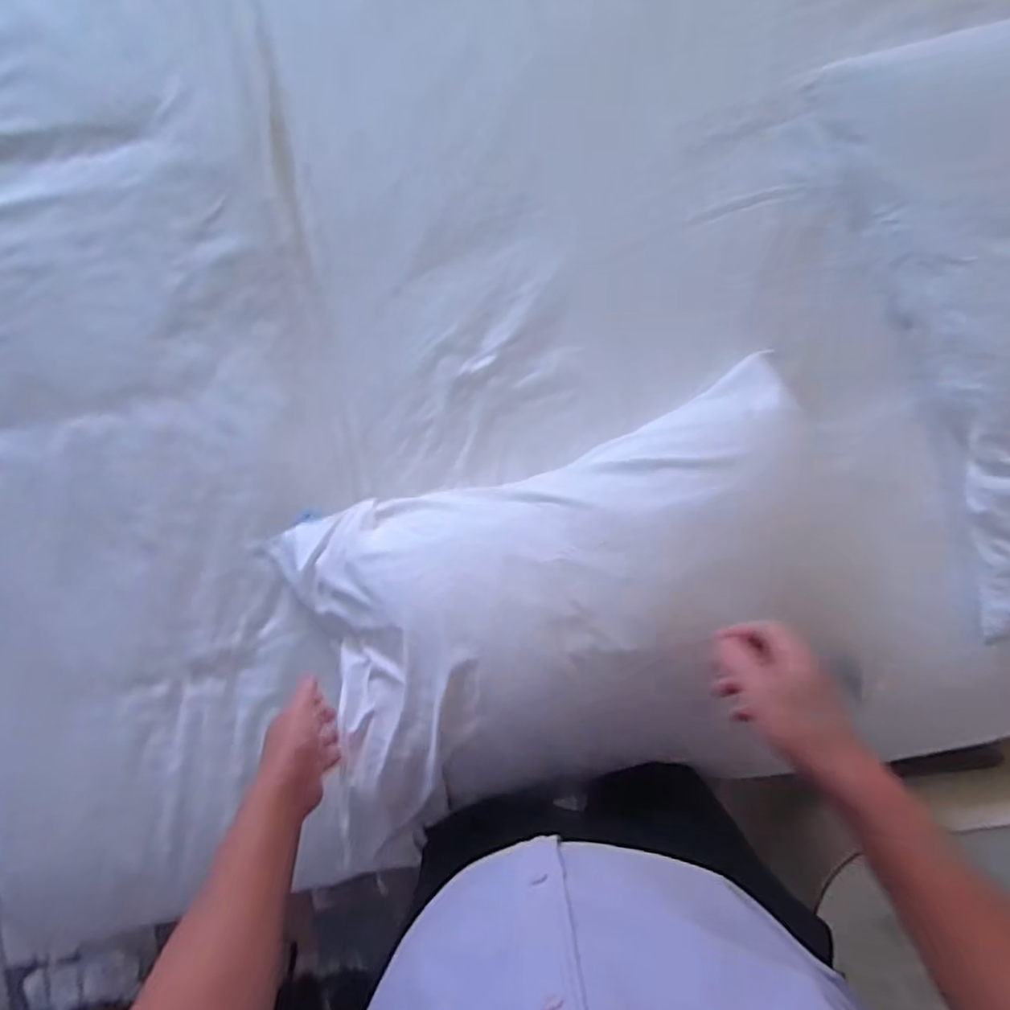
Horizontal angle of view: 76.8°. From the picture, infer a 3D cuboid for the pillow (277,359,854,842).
[{"bbox_3d":[0.063,0.109,0.711,0.600,0.178,0.379,-17,84,0],"label":"pillow"}]

